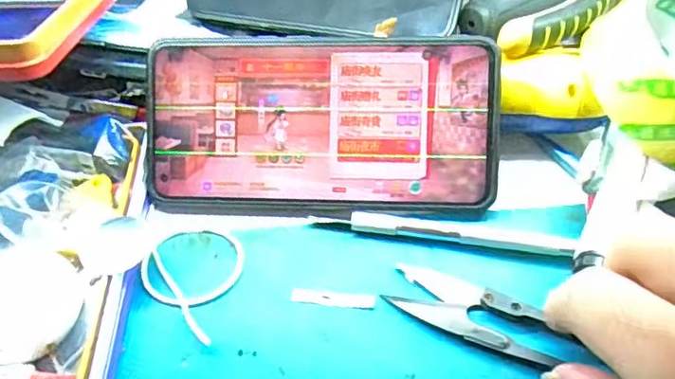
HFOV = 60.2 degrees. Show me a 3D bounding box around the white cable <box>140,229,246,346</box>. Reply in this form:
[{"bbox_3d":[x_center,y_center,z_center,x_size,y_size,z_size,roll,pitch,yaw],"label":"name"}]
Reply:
[{"bbox_3d":[-0.064,0.038,0.245,0.042,0.005,0.051,8,51,12],"label":"white cable"}]

